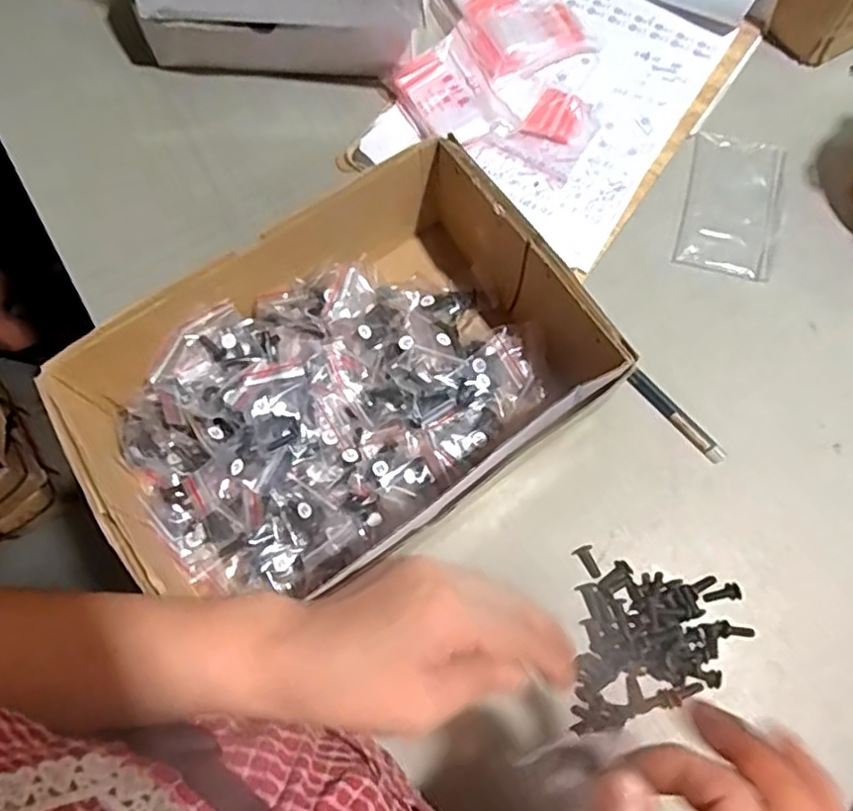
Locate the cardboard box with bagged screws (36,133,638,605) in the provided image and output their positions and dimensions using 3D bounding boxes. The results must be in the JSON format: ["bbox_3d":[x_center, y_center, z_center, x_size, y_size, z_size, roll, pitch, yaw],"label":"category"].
[{"bbox_3d":[-0.056,-0.009,0.428,0.302,0.097,0.205,-35,75,-11],"label":"cardboard box with bagged screws"}]

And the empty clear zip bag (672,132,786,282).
[{"bbox_3d":[0.246,-0.162,0.531,0.073,0.004,0.128,16,72,4],"label":"empty clear zip bag"}]

